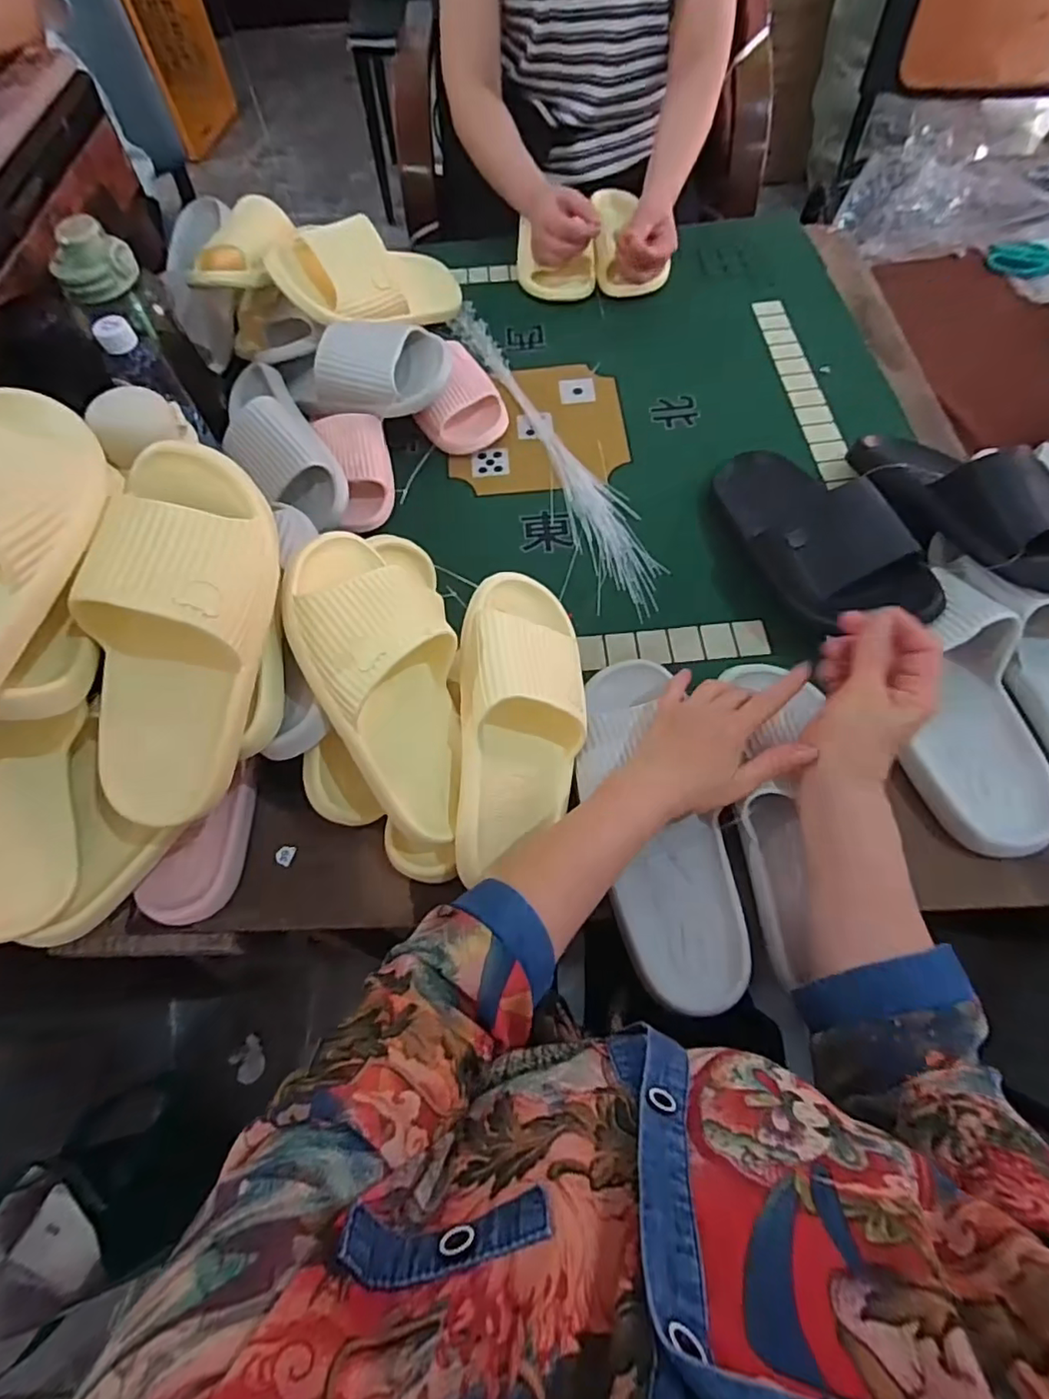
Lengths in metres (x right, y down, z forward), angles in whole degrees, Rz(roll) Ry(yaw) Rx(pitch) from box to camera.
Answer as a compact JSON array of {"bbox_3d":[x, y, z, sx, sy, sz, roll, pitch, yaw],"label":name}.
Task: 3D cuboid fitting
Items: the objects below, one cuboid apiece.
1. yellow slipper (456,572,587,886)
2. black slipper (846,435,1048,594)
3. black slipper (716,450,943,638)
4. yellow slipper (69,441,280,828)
[{"bbox_3d":[-0.004,0.014,0.446,0.096,0.080,0.229,4,83,4],"label":"yellow slipper"},{"bbox_3d":[0.403,-0.187,0.527,0.109,0.079,0.257,-21,50,-8],"label":"black slipper"},{"bbox_3d":[0.264,-0.150,0.540,0.090,0.098,0.233,-18,64,-7],"label":"black slipper"},{"bbox_3d":[-0.226,-0.040,0.371,0.089,0.078,0.244,9,95,6],"label":"yellow slipper"}]

